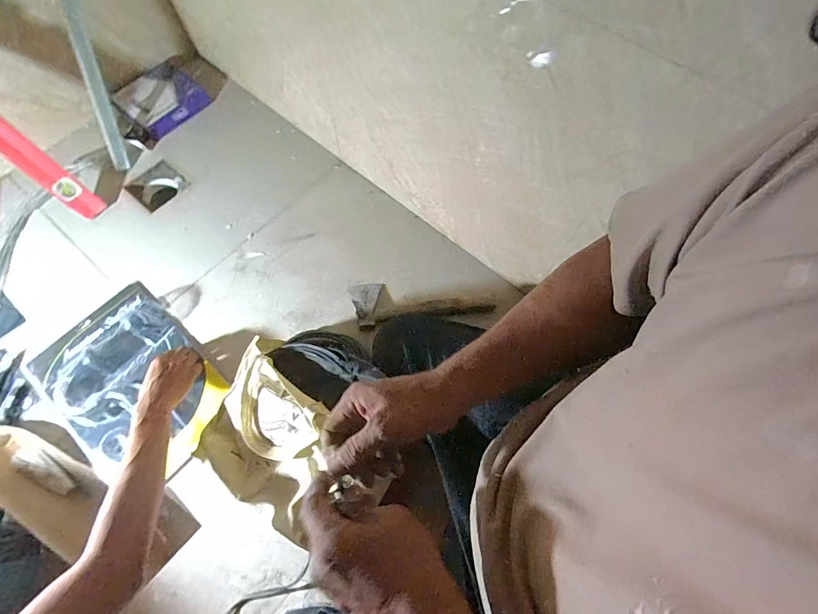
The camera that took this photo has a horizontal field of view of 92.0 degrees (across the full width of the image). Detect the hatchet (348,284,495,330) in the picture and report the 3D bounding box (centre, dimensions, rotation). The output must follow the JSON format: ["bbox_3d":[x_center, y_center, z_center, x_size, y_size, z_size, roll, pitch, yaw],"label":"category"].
[{"bbox_3d":[0.025,-0.021,0.870,0.295,0.028,0.111,-9,68,-5],"label":"hatchet"}]

